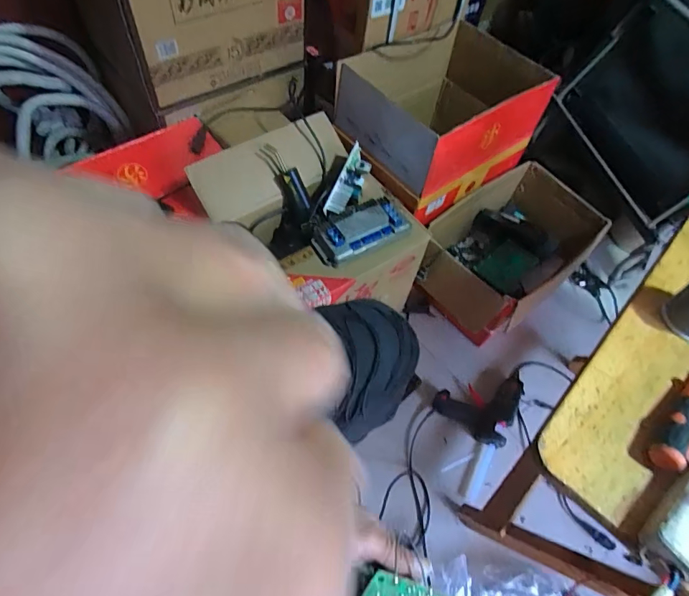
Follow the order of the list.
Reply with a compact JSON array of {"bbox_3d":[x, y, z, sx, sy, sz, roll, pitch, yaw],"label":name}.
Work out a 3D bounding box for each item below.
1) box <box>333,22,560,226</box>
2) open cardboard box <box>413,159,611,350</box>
[{"bbox_3d":[0.213,-0.405,1.007,0.425,0.232,0.314,-36,68,-25],"label":"box"},{"bbox_3d":[0.377,-0.108,1.047,0.444,0.176,0.268,-34,66,-21],"label":"open cardboard box"}]

